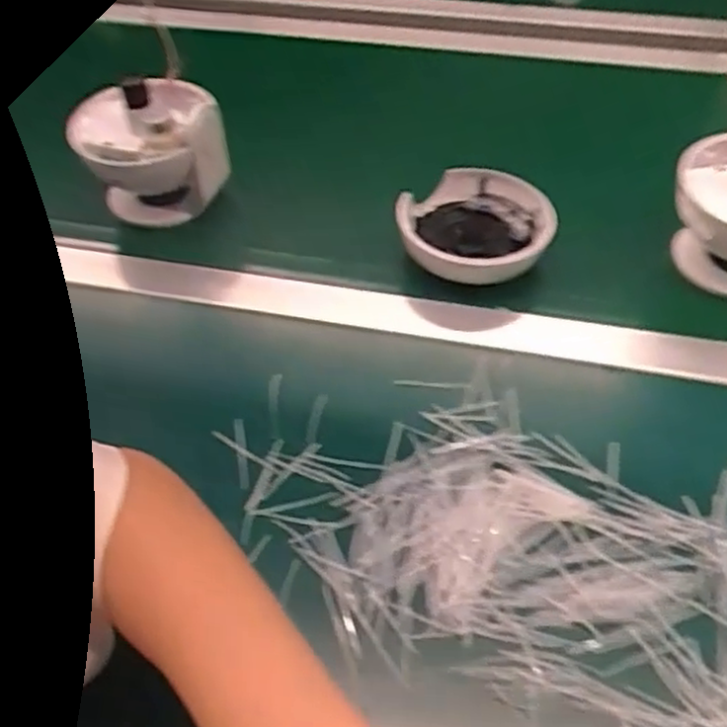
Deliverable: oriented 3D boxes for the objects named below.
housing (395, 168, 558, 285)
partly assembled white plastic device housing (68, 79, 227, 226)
[{"bbox_3d":[0.089,-0.109,0.617,0.116,0.039,0.116,-1,50,2],"label":"housing"},{"bbox_3d":[-0.170,-0.180,0.653,0.093,0.099,0.099,-1,50,2],"label":"partly assembled white plastic device housing"}]

